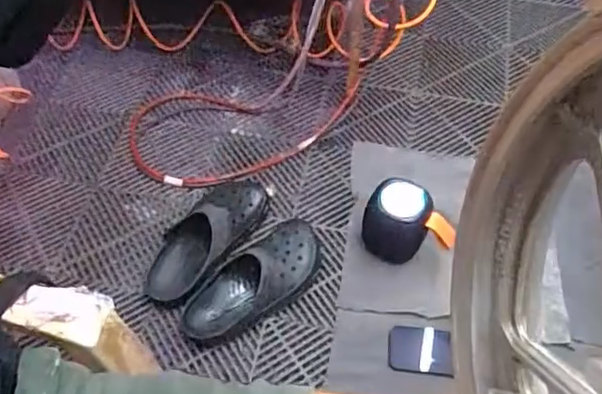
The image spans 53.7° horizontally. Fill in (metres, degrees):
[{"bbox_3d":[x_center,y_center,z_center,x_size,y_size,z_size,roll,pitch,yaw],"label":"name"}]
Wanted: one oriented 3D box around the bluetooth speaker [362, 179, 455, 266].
[{"bbox_3d":[0.187,0.049,1.030,0.151,0.132,0.102,13,55,9],"label":"bluetooth speaker"}]

